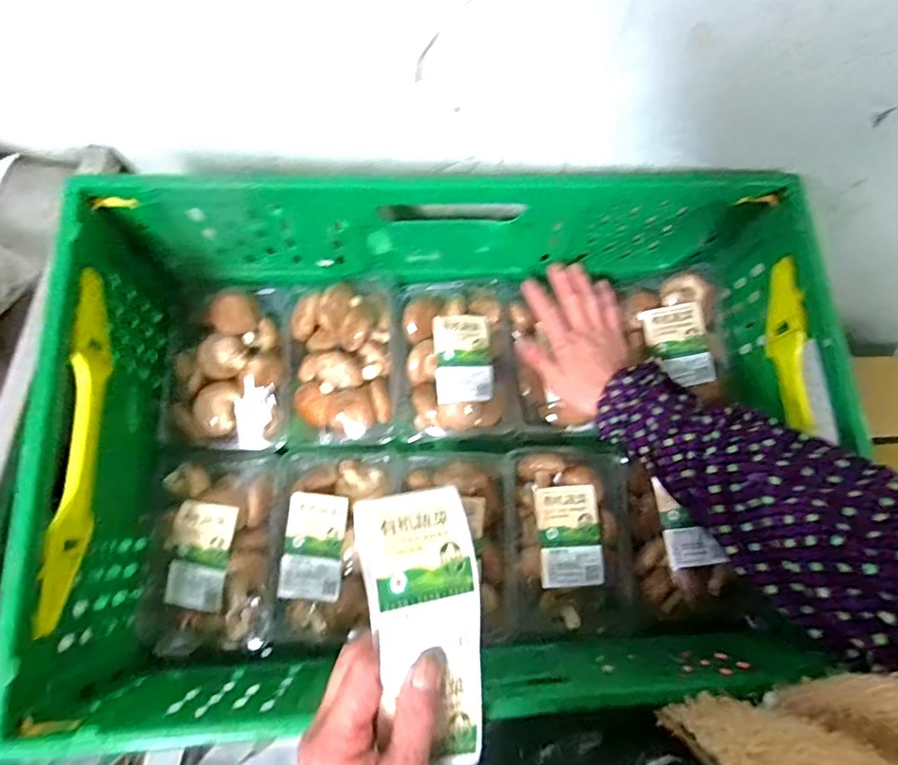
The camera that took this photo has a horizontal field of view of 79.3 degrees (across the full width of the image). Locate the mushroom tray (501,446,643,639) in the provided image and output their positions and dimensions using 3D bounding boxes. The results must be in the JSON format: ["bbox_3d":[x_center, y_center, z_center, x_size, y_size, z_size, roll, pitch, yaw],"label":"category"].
[{"bbox_3d":[0.117,0.150,0.524,0.119,0.056,0.177,-5,75,-3],"label":"mushroom tray"}]

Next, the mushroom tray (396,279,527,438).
[{"bbox_3d":[0.006,-0.030,0.565,0.124,0.045,0.171,-8,76,-4],"label":"mushroom tray"}]

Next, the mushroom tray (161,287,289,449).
[{"bbox_3d":[-0.227,-0.015,0.552,0.122,0.053,0.165,-4,75,-3],"label":"mushroom tray"}]

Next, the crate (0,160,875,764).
[{"bbox_3d":[0.004,0.039,0.472,0.597,0.188,0.402,-2,75,-2],"label":"crate"}]

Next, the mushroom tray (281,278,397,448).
[{"bbox_3d":[-0.112,-0.021,0.554,0.114,0.048,0.175,-5,75,-3],"label":"mushroom tray"}]

